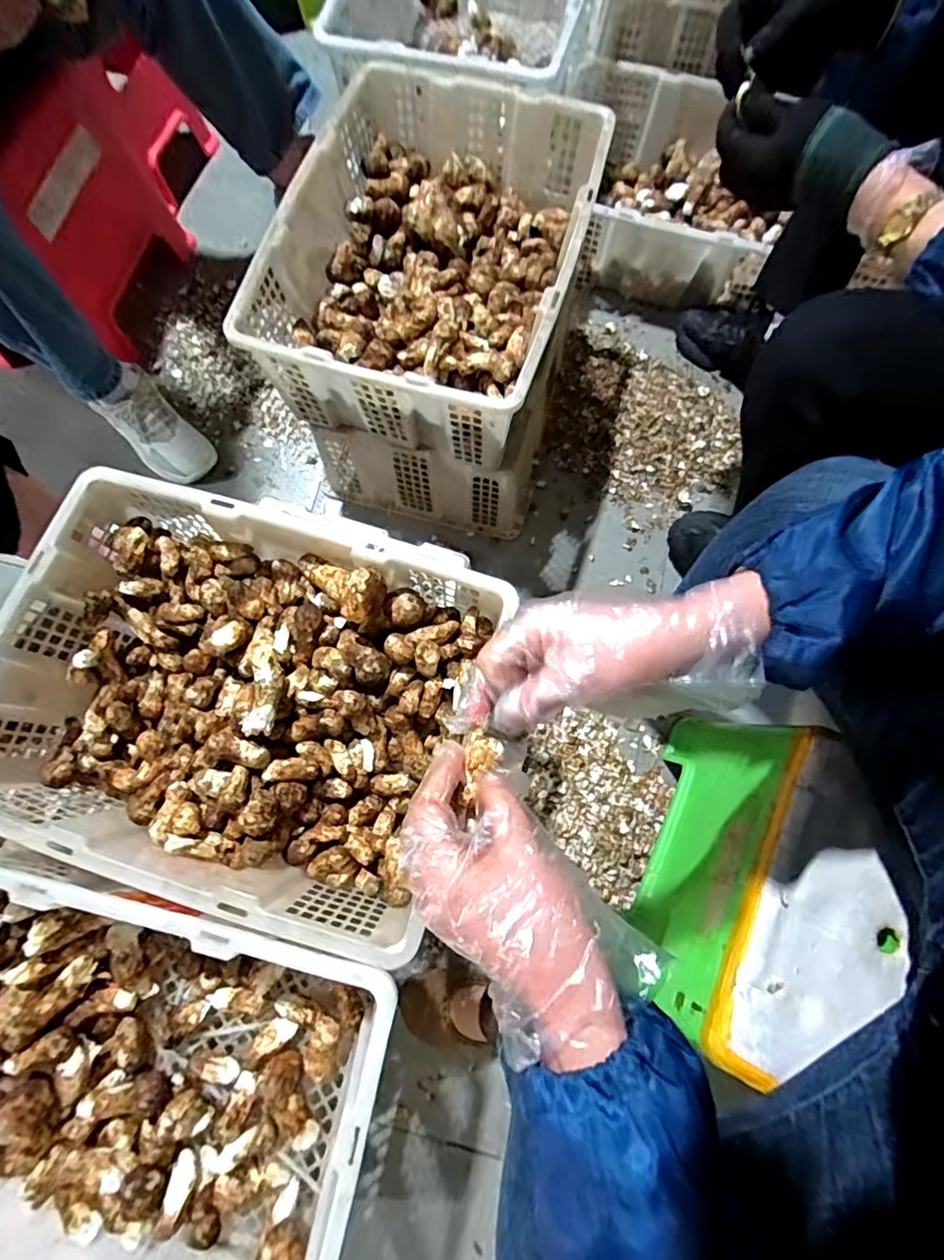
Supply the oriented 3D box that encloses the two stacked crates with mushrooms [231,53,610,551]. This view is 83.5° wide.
[{"bbox_3d":[-0.058,-0.500,0.818,0.405,0.341,0.559,13,76,4],"label":"two stacked crates with mushrooms"}]

